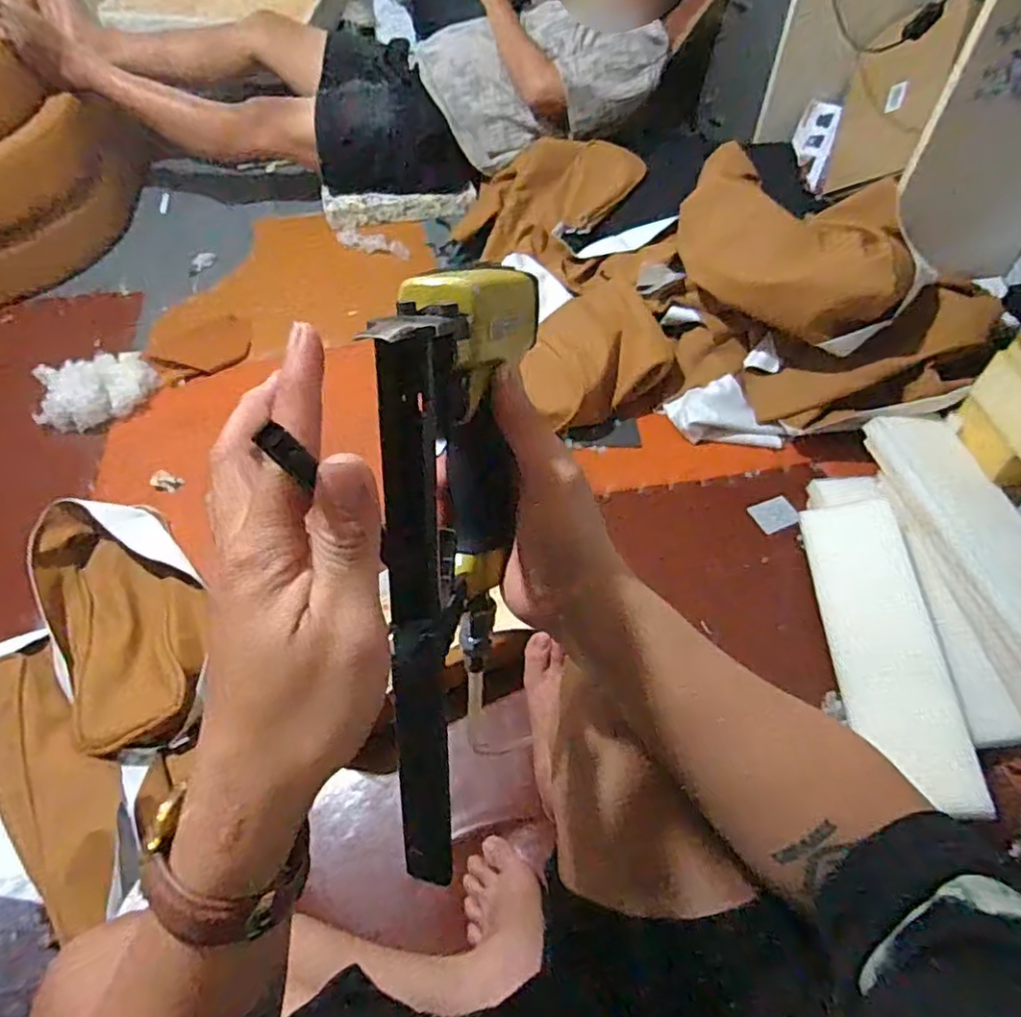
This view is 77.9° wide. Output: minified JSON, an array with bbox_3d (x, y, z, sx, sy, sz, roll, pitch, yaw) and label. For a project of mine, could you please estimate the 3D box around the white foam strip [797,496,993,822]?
[{"bbox_3d":[0.505,0.178,0.858,0.126,0.026,0.425,-17,53,27],"label":"white foam strip"}]

